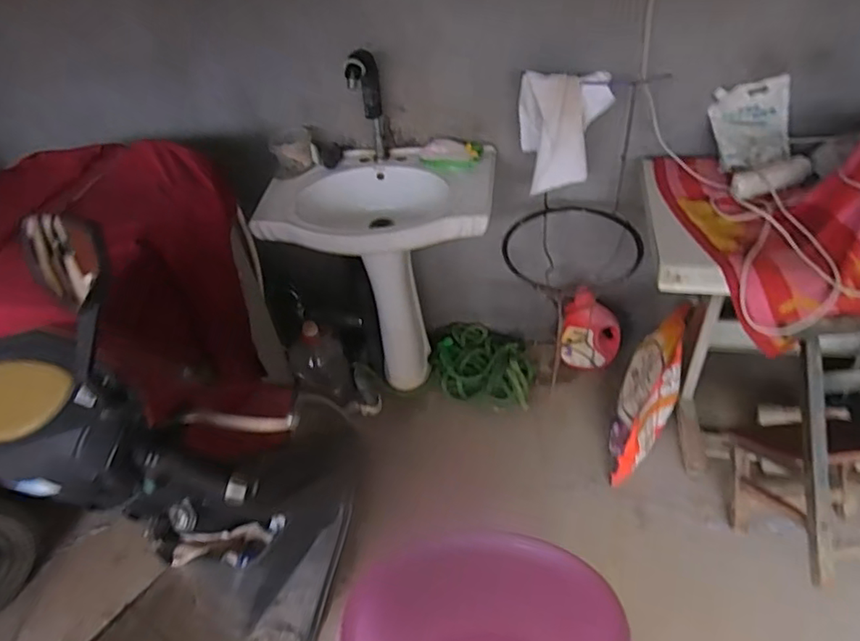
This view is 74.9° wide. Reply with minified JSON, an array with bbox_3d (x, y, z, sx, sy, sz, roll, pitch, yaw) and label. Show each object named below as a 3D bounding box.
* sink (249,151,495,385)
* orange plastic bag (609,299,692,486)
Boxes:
[{"bbox_3d":[-0.100,-0.092,1.699,0.612,0.714,0.387,-5,44,2],"label":"sink"},{"bbox_3d":[0.614,0.212,1.604,0.156,0.521,0.250,21,17,26],"label":"orange plastic bag"}]

